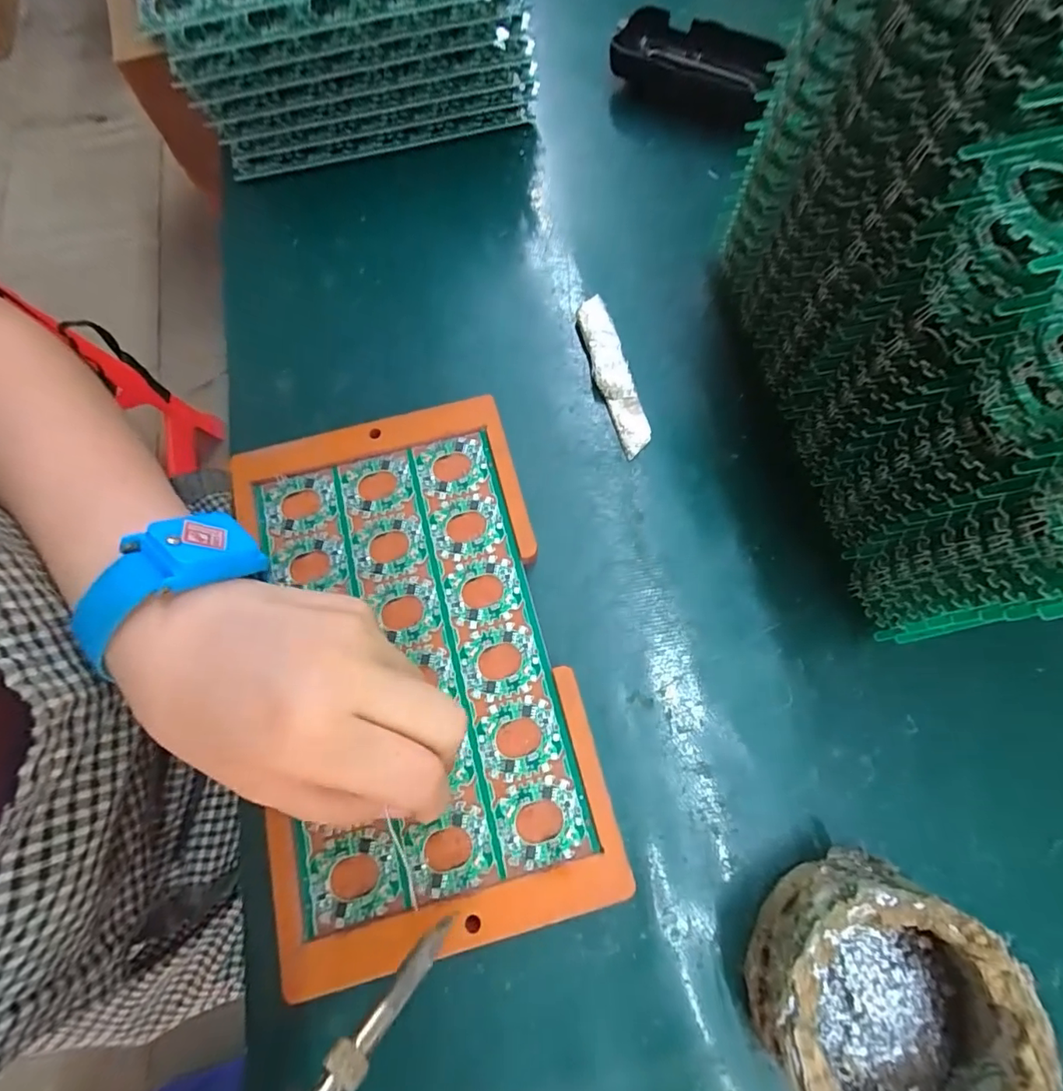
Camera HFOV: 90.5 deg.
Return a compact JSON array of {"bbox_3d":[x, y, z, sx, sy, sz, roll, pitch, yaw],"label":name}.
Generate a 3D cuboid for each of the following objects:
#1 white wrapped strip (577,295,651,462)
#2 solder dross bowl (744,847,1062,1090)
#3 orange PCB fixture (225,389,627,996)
[{"bbox_3d":[0.046,-0.096,0.297,0.021,0.012,0.098,-14,73,-2],"label":"white wrapped strip"},{"bbox_3d":[0.126,0.167,0.190,0.085,0.044,0.079,-1,73,2],"label":"solder dross bowl"},{"bbox_3d":[-0.057,0.048,0.243,0.137,0.009,0.234,-14,72,-5],"label":"orange PCB fixture"}]

